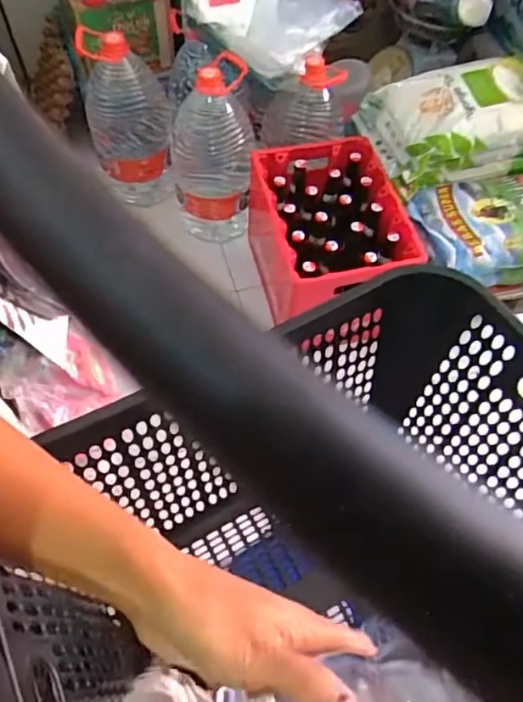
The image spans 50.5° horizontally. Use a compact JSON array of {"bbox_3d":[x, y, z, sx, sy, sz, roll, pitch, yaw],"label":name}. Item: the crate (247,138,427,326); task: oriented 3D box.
[{"bbox_3d":[0.165,-0.282,1.407,0.309,0.321,0.416,-13,62,-9],"label":"crate"}]

